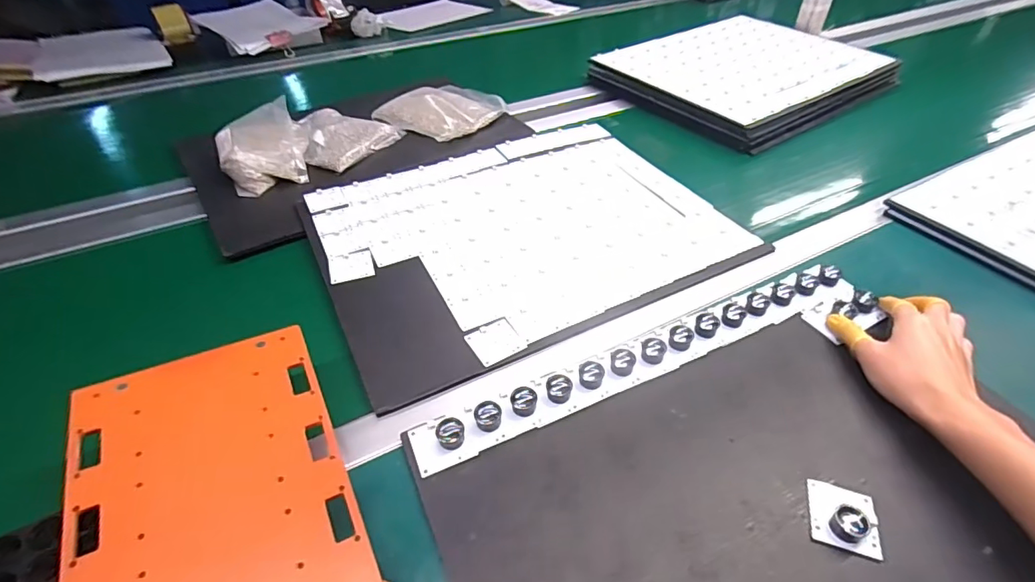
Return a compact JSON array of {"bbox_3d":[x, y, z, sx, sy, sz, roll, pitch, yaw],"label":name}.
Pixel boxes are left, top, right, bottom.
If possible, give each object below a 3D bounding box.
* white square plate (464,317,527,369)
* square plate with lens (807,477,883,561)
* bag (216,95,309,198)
[{"bbox_3d":[-0.021,0.049,0.492,0.048,0.004,0.044,-25,49,-22],"label":"white square plate"},{"bbox_3d":[0.238,0.160,0.362,0.045,0.018,0.046,13,46,14],"label":"square plate with lens"},{"bbox_3d":[-0.370,-0.209,0.732,0.120,0.052,0.165,-22,48,-19],"label":"bag"}]

